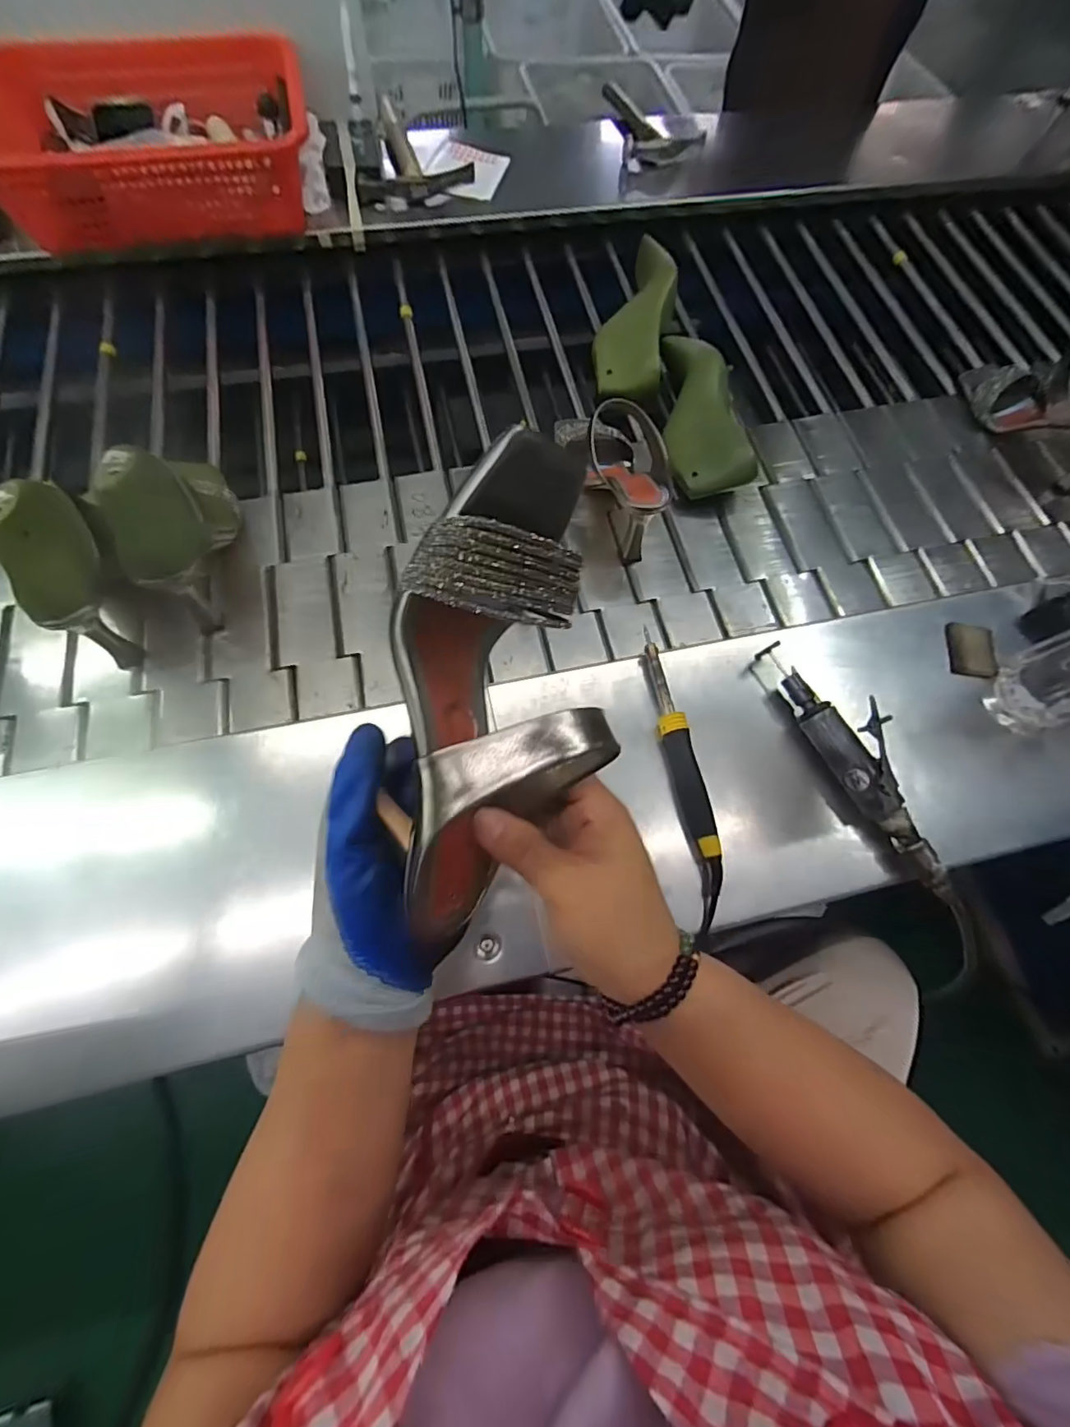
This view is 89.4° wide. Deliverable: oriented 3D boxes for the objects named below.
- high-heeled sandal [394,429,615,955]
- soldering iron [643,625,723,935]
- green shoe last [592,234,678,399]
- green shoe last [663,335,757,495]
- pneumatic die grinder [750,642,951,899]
[{"bbox_3d":[-0.015,-0.008,0.241,0.094,0.085,0.226,7,91,1],"label":"high-heeled sandal"},{"bbox_3d":[0.128,0.048,0.468,0.027,0.032,0.253,-7,70,-6],"label":"soldering iron"},{"bbox_3d":[0.134,-0.515,0.699,0.092,0.066,0.232,14,68,4],"label":"green shoe last"},{"bbox_3d":[0.203,-0.364,0.654,0.094,0.070,0.236,3,67,-1],"label":"green shoe last"},{"bbox_3d":[0.275,0.038,0.467,0.046,0.054,0.240,-24,73,-12],"label":"pneumatic die grinder"}]

